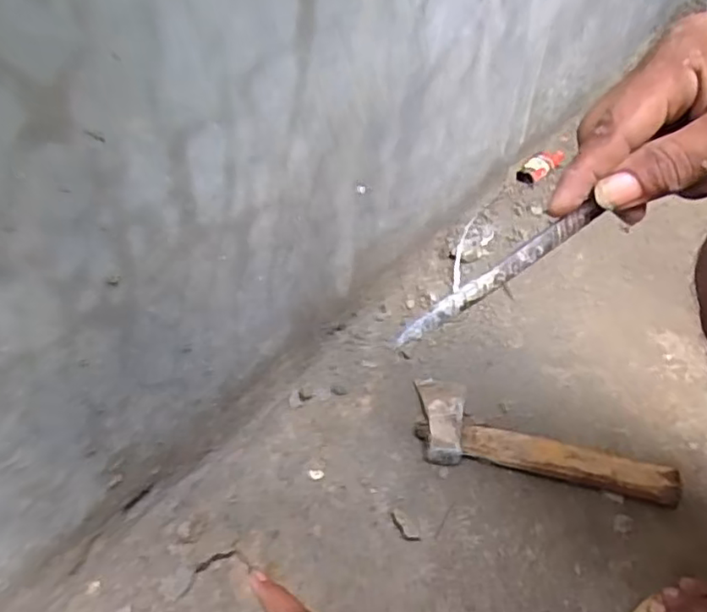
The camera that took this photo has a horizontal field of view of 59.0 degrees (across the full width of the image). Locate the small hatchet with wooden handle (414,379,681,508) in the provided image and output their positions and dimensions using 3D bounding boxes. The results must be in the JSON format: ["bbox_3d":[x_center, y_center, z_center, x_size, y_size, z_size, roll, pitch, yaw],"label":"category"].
[{"bbox_3d":[0.199,0.139,0.662,0.265,0.026,0.099,10,44,3],"label":"small hatchet with wooden handle"}]

